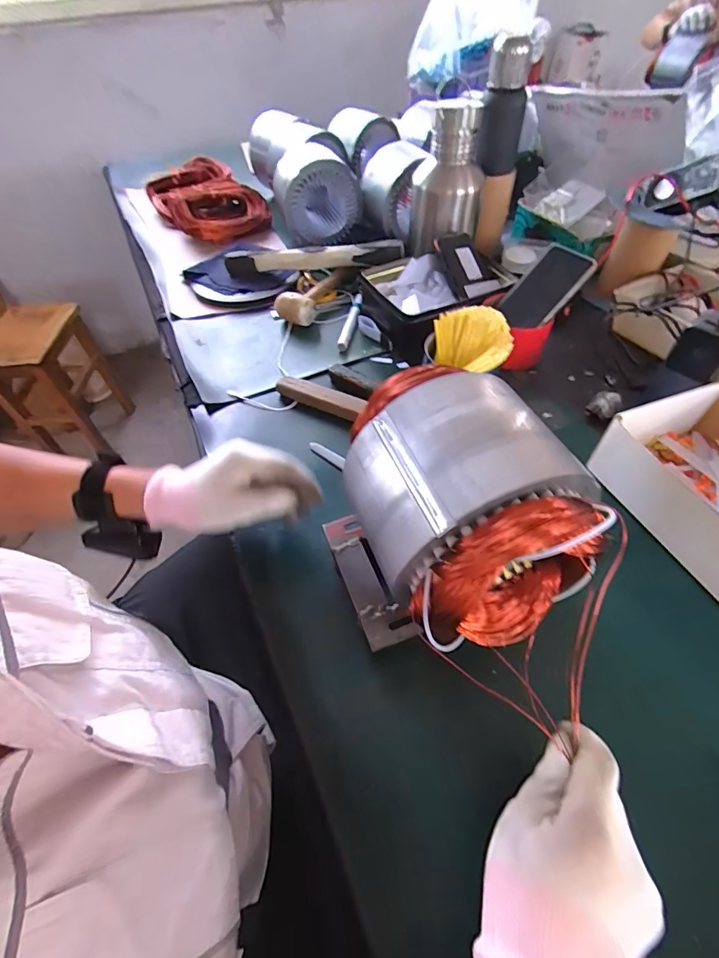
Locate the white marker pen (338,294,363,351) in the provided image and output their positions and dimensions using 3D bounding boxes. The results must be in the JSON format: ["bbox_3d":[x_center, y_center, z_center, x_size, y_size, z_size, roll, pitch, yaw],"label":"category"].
[{"bbox_3d":[-0.014,-0.253,0.671,0.021,0.016,0.144,7,52,8],"label":"white marker pen"}]

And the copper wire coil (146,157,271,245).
[{"bbox_3d":[-0.352,-0.642,0.943,0.213,0.067,0.340,-23,54,-15],"label":"copper wire coil"}]

